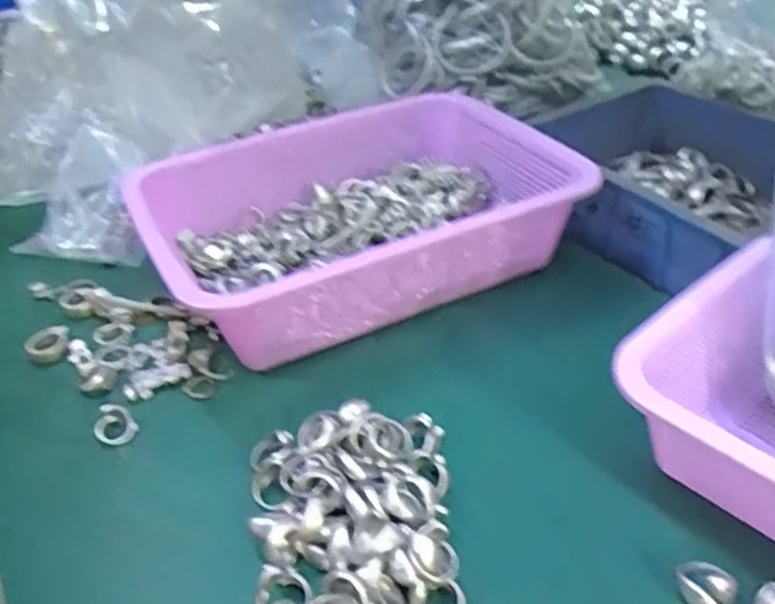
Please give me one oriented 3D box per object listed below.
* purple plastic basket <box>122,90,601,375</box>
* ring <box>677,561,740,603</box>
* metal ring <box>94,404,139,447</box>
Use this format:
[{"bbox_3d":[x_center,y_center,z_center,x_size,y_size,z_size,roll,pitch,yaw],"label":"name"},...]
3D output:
[{"bbox_3d":[-0.023,-0.068,0.570,0.304,0.090,0.245,-21,39,-20],"label":"purple plastic basket"},{"bbox_3d":[0.143,0.128,0.329,0.018,0.018,0.026,-18,39,-17],"label":"ring"},{"bbox_3d":[-0.164,0.073,0.440,0.023,0.013,0.023,-3,37,2],"label":"metal ring"}]

